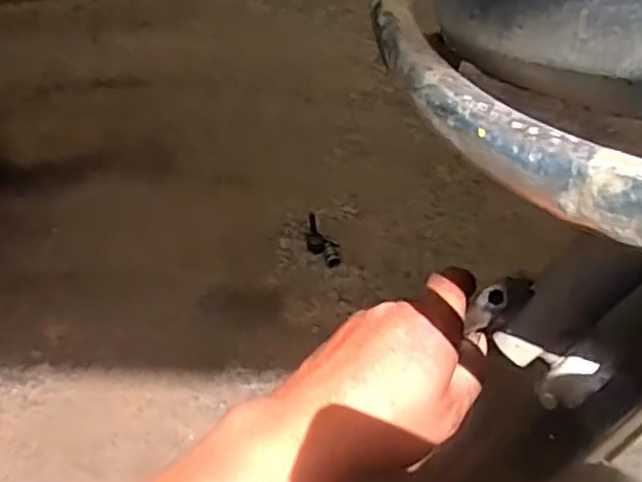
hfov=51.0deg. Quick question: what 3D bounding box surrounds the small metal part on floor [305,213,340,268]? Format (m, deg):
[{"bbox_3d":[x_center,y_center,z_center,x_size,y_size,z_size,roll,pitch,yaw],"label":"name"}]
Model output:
[{"bbox_3d":[0.003,0.000,1.005,0.028,0.052,0.085,-28,49,-20],"label":"small metal part on floor"}]

